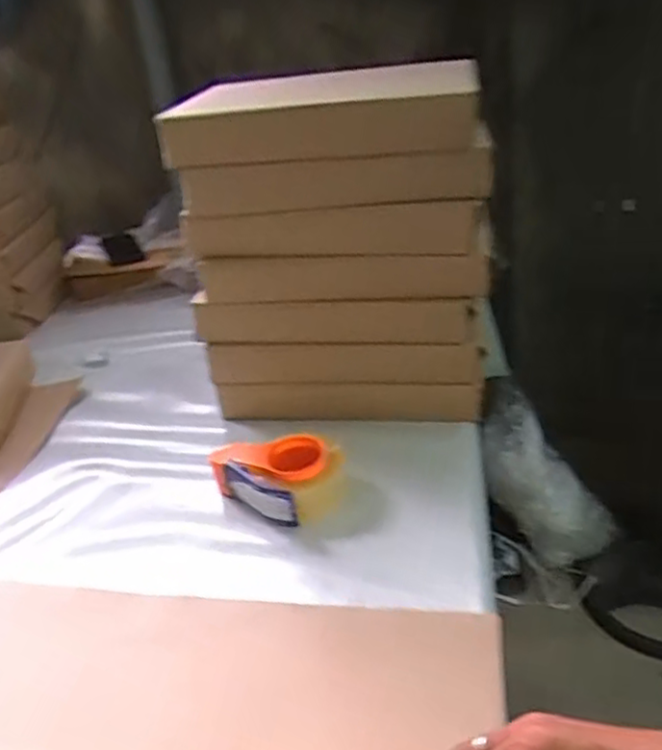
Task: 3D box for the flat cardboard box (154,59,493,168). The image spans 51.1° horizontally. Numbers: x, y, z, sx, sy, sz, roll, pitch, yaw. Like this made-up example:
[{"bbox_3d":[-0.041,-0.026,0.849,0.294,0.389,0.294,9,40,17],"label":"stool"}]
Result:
[{"bbox_3d":[-0.003,-0.357,0.930,0.379,0.063,0.298,-2,31,8],"label":"flat cardboard box"}]

